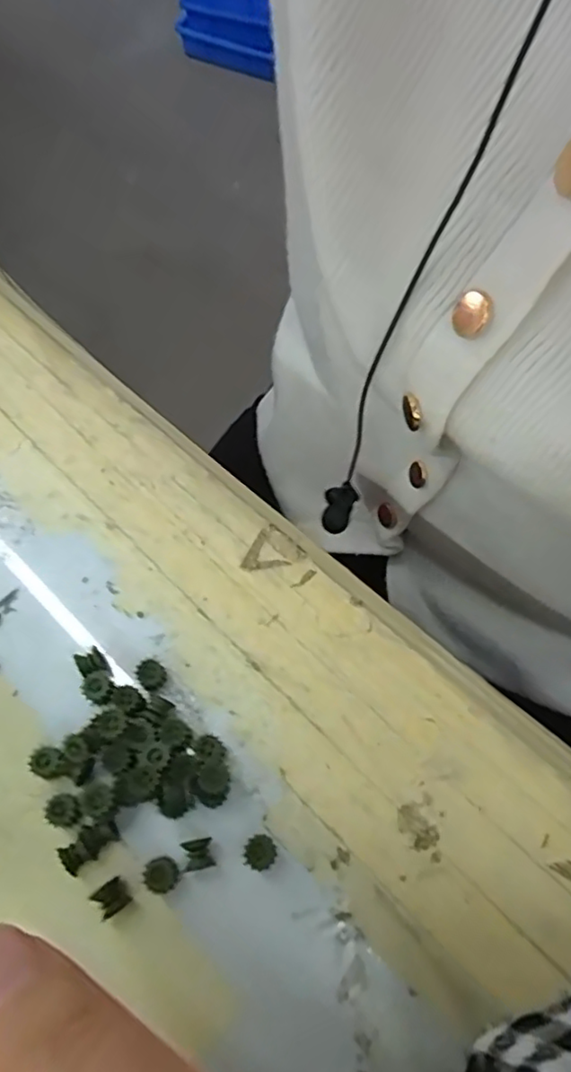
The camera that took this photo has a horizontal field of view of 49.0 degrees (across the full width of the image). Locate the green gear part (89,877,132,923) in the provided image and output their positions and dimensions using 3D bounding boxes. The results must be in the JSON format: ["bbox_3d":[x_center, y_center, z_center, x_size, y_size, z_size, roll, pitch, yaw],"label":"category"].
[{"bbox_3d":[-0.040,0.083,0.143,0.007,0.004,0.007,-35,69,-16],"label":"green gear part"}]

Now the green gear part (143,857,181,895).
[{"bbox_3d":[-0.029,0.078,0.145,0.007,0.004,0.008,-24,66,-11],"label":"green gear part"}]

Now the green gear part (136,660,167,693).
[{"bbox_3d":[-0.036,0.037,0.167,0.007,0.005,0.007,0,64,0],"label":"green gear part"}]

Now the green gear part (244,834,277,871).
[{"bbox_3d":[-0.006,0.074,0.148,0.007,0.004,0.007,12,64,6],"label":"green gear part"}]

